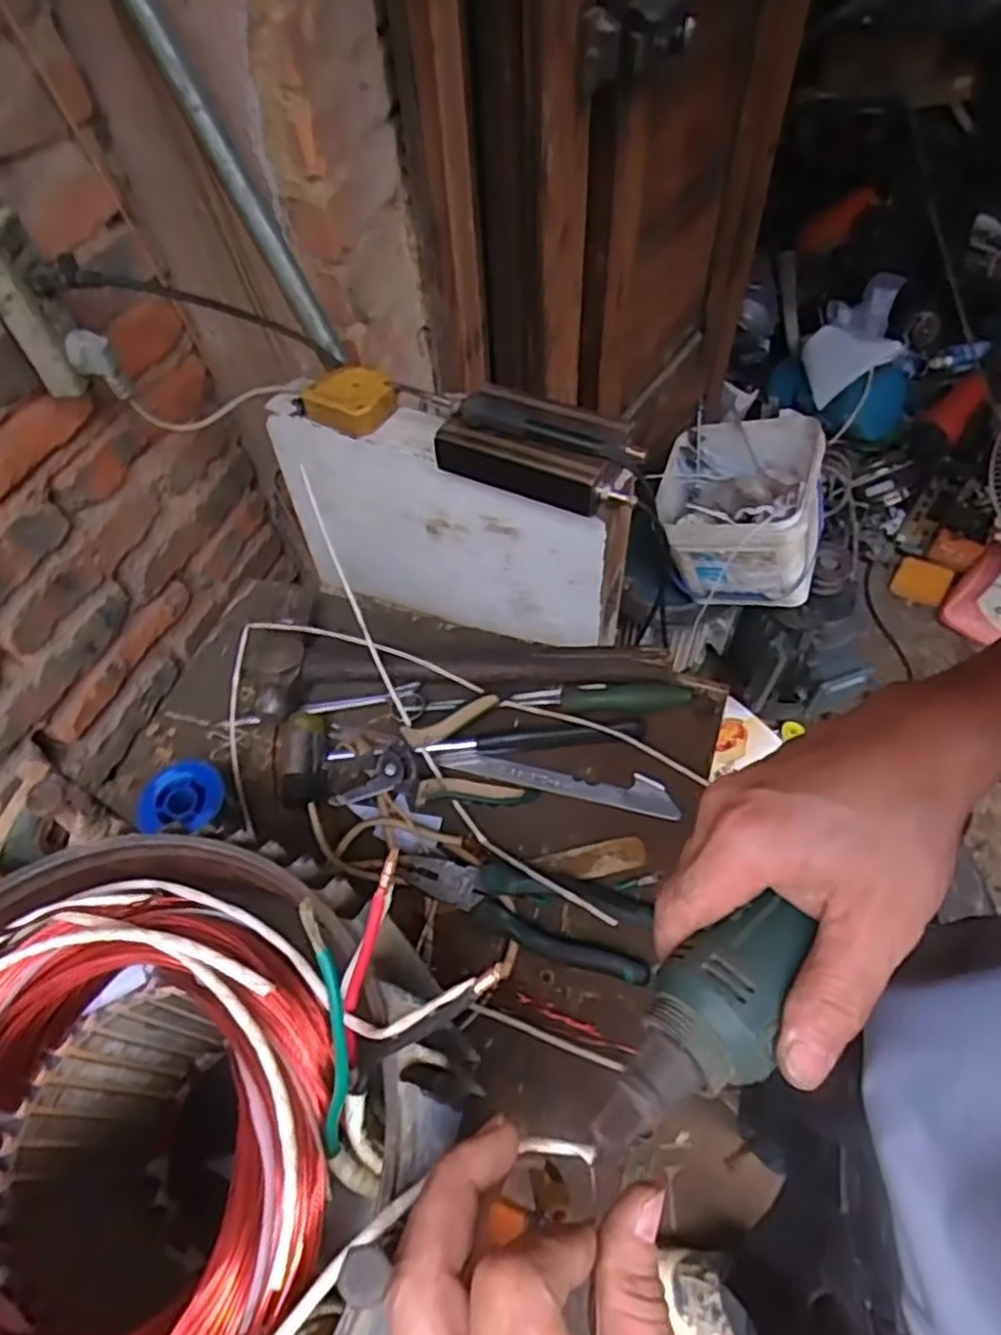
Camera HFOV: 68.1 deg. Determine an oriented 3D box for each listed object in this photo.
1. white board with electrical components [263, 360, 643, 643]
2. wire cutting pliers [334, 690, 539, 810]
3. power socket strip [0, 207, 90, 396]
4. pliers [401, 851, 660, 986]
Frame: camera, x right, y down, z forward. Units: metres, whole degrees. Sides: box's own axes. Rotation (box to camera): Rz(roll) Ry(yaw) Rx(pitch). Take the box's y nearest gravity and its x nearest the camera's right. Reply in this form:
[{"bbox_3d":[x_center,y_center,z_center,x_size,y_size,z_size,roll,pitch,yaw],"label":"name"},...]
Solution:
[{"bbox_3d":[-0.046,-0.156,0.733,0.350,0.274,0.071,22,61,17],"label":"white board with electrical components"},{"bbox_3d":[-0.052,0.066,0.594,0.147,0.023,0.088,-4,57,2],"label":"wire cutting pliers"},{"bbox_3d":[-0.370,-0.284,0.585,0.040,0.125,0.047,-17,57,-7],"label":"power socket strip"},{"bbox_3d":[0.016,0.168,0.536,0.186,0.028,0.060,14,59,13],"label":"pliers"}]

